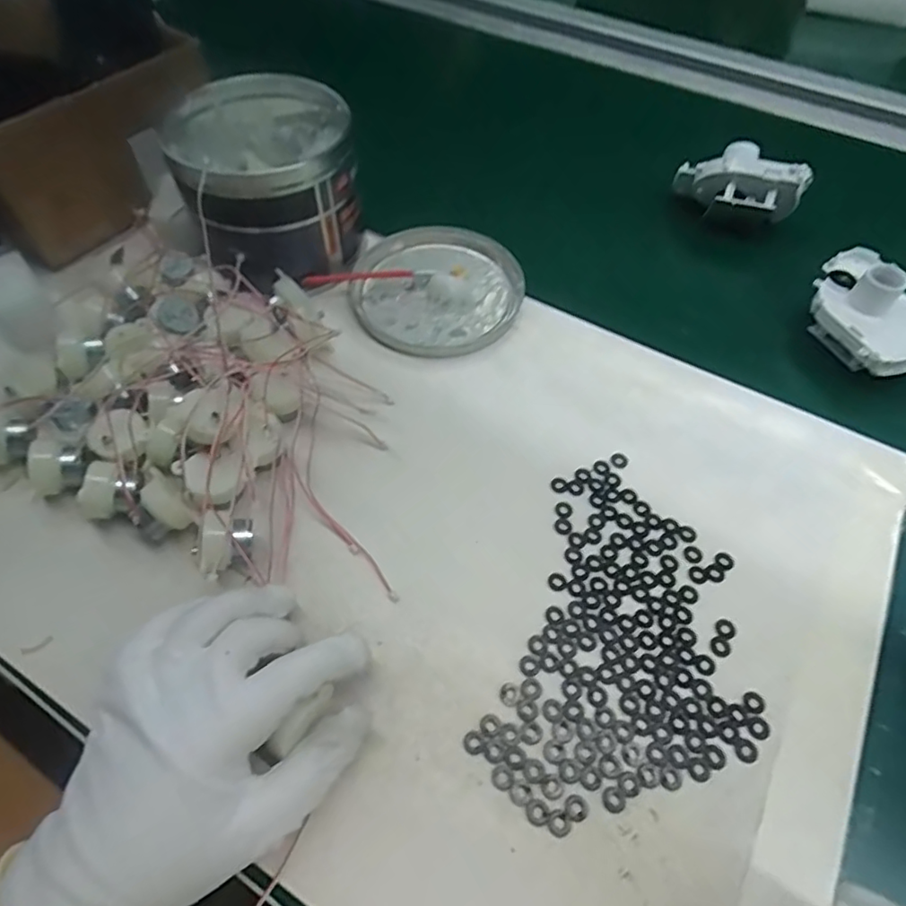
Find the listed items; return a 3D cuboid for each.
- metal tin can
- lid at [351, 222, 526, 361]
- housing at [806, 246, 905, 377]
[{"bbox_3d":[-0.135,-0.202,0.447,0.119,0.103,0.148,-18,59,-12],"label":"metal tin can"},{"bbox_3d":[-0.011,-0.129,0.452,0.128,0.011,0.127,1,57,-1],"label":"lid"},{"bbox_3d":[0.301,-0.101,0.422,0.075,0.053,0.100,-24,60,-16],"label":"housing"}]

